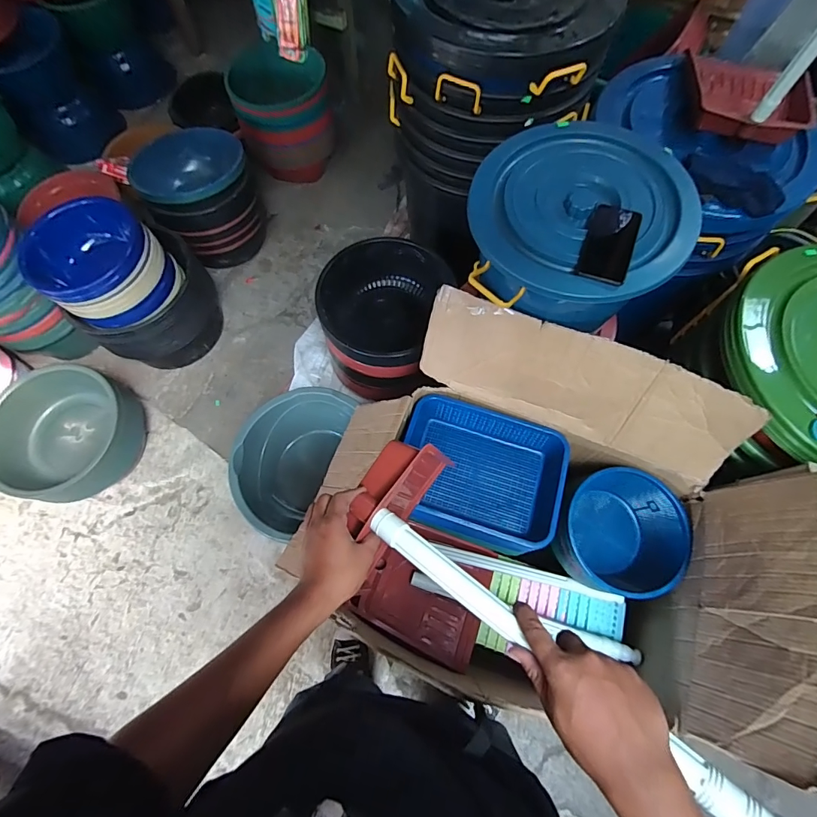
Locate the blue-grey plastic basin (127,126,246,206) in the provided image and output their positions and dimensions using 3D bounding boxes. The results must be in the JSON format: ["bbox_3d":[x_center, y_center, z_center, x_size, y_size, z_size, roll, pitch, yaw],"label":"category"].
[{"bbox_3d":[-0.756,-0.840,1.500,0.362,0.123,0.339,0,67,0],"label":"blue-grey plastic basin"}]

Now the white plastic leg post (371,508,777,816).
[{"bbox_3d":[0.146,0.244,0.398,0.490,0.026,0.032,30,69,32],"label":"white plastic leg post"}]

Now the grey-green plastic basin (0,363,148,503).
[{"bbox_3d":[-1.053,0.088,1.330,0.383,0.233,0.381,0,67,0],"label":"grey-green plastic basin"}]

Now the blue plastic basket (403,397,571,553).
[{"bbox_3d":[0.159,0.150,0.974,0.360,0.098,0.282,19,68,8],"label":"blue plastic basket"}]

